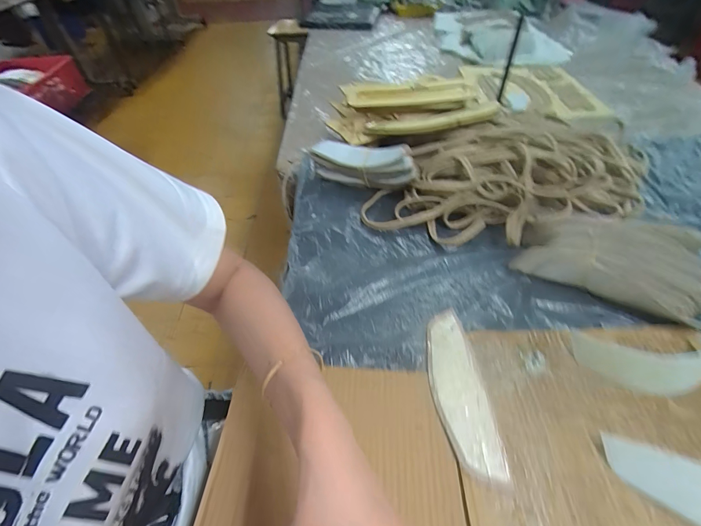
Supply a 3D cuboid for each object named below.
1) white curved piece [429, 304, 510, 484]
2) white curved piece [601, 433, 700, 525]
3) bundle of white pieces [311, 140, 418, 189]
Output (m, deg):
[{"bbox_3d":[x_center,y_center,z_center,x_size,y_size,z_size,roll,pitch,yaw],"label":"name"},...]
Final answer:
[{"bbox_3d":[0.108,0.124,0.342,0.049,0.009,0.164,-6,49,0],"label":"white curved piece"},{"bbox_3d":[0.282,0.183,0.265,0.138,0.035,0.044,14,52,17],"label":"white curved piece"},{"bbox_3d":[0.025,-0.164,0.563,0.180,0.067,0.051,16,52,18],"label":"bundle of white pieces"}]

